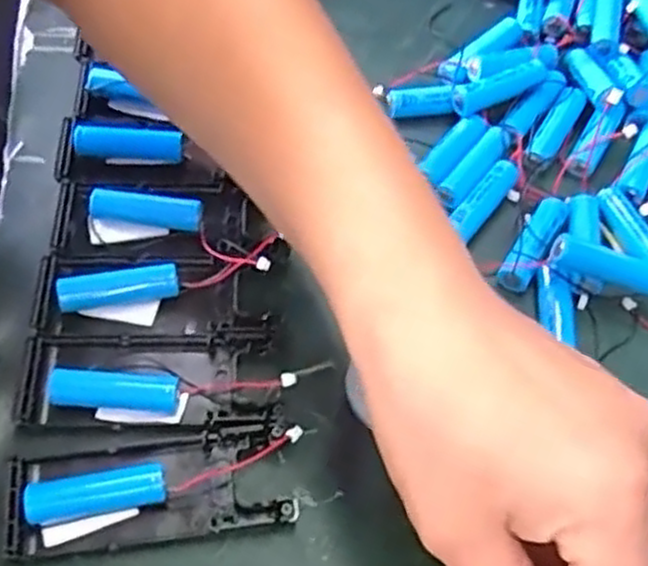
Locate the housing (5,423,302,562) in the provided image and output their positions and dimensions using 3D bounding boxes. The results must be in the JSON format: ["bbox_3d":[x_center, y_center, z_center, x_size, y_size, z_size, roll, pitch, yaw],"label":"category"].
[{"bbox_3d":[-0.063,0.076,0.284,0.103,0.015,0.038,-8,60,-6],"label":"housing"}]

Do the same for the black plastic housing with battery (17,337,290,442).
[{"bbox_3d":[-0.068,0.039,0.305,0.102,0.014,0.042,2,59,0],"label":"black plastic housing with battery"}]

